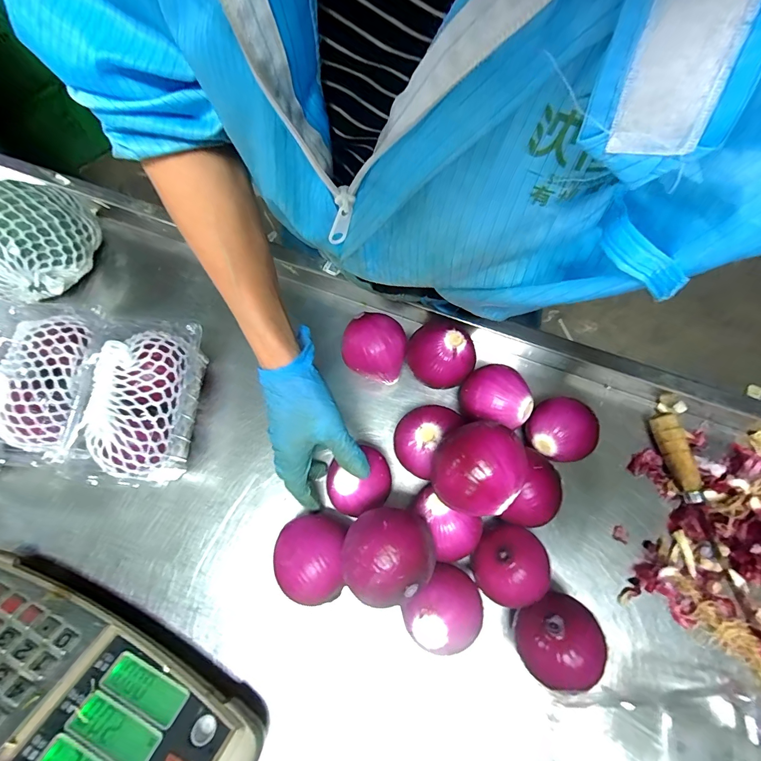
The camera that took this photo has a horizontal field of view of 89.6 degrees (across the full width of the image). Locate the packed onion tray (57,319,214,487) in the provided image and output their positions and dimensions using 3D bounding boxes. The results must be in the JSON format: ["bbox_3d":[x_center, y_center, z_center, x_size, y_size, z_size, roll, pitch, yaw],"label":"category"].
[{"bbox_3d":[-0.250,0.022,0.412,0.100,0.088,0.169,7,72,2],"label":"packed onion tray"}]

